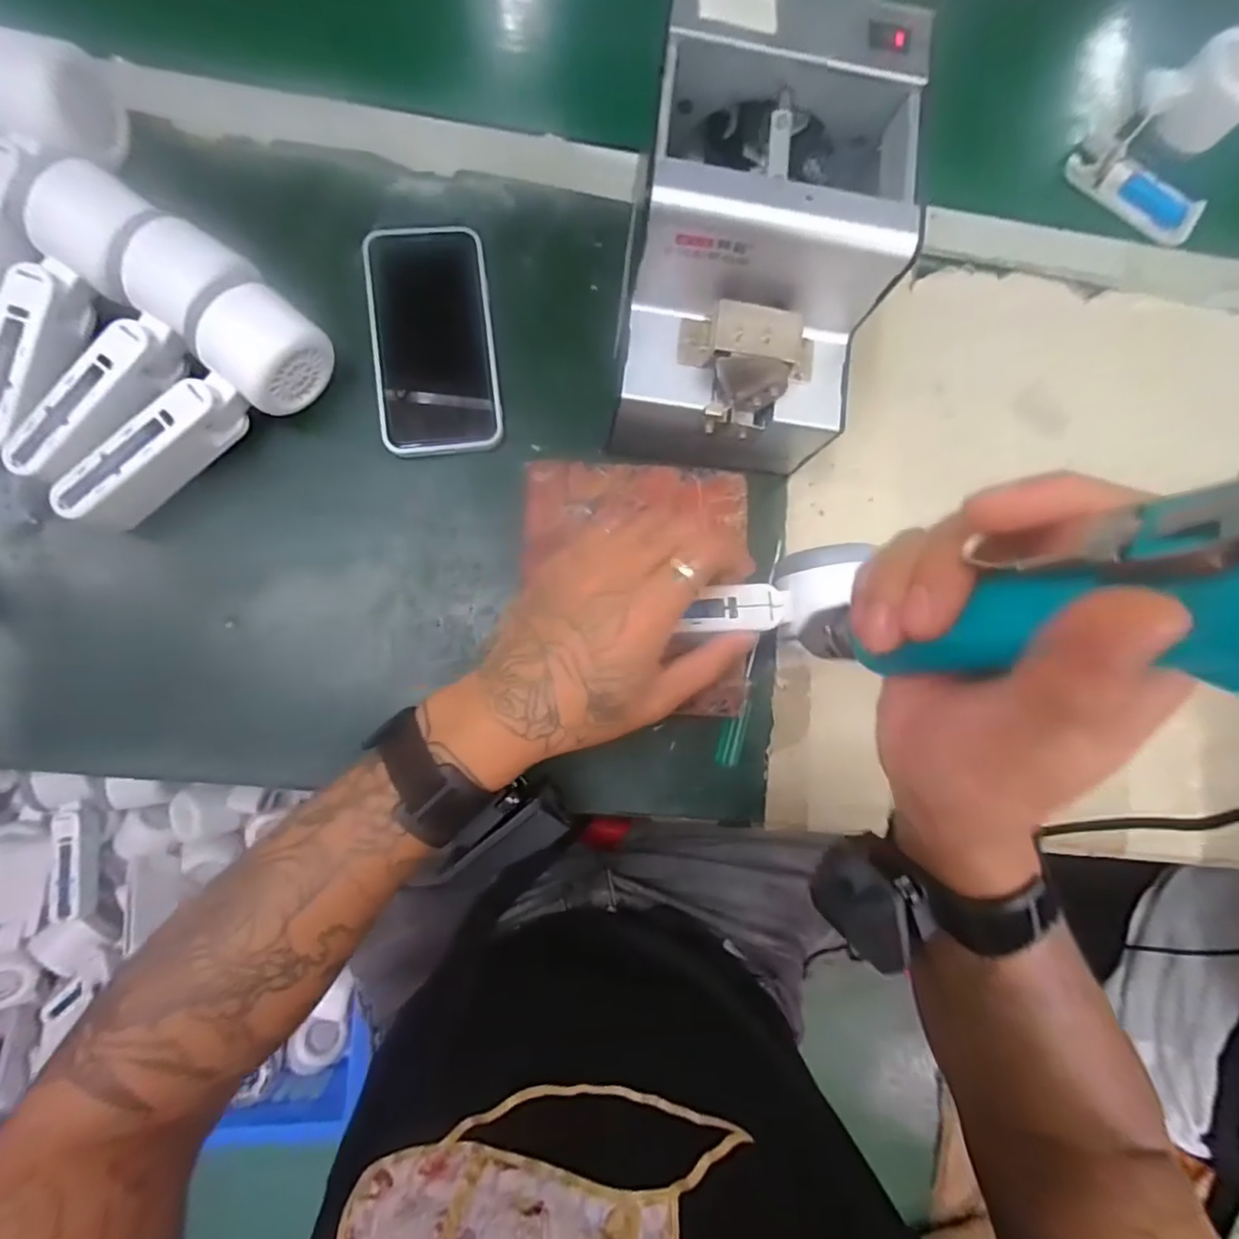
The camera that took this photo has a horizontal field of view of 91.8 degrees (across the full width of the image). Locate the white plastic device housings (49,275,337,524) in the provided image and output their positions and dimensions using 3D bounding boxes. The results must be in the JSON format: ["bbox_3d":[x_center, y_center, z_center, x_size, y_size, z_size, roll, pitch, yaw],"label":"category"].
[{"bbox_3d":[-0.237,-0.113,0.342,0.045,0.051,0.162,40,82,0],"label":"white plastic device housings"}]

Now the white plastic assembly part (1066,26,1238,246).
[{"bbox_3d":[0.414,-0.357,0.436,0.096,0.054,0.113,36,82,-1],"label":"white plastic assembly part"}]

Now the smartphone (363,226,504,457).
[{"bbox_3d":[-0.118,-0.178,0.380,0.074,0.014,0.144,-7,85,-6],"label":"smartphone"}]

